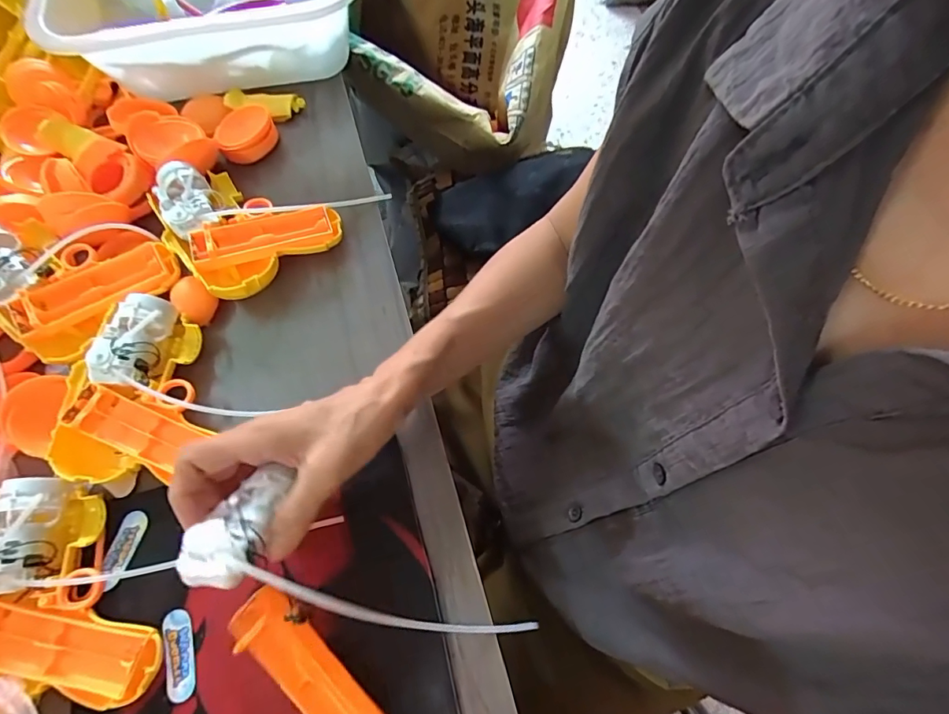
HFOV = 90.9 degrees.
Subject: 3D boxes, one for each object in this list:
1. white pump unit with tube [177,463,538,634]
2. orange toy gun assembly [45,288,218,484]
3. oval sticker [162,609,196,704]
[{"bbox_3d":[-0.057,0.134,0.279,0.212,0.040,0.064,31,70,-14],"label":"white pump unit with tube"},{"bbox_3d":[-0.239,0.023,0.344,0.111,0.035,0.137,0,68,2],"label":"orange toy gun assembly"},{"bbox_3d":[-0.191,0.192,0.302,0.018,0.004,0.052,-16,71,-8],"label":"oval sticker"}]

